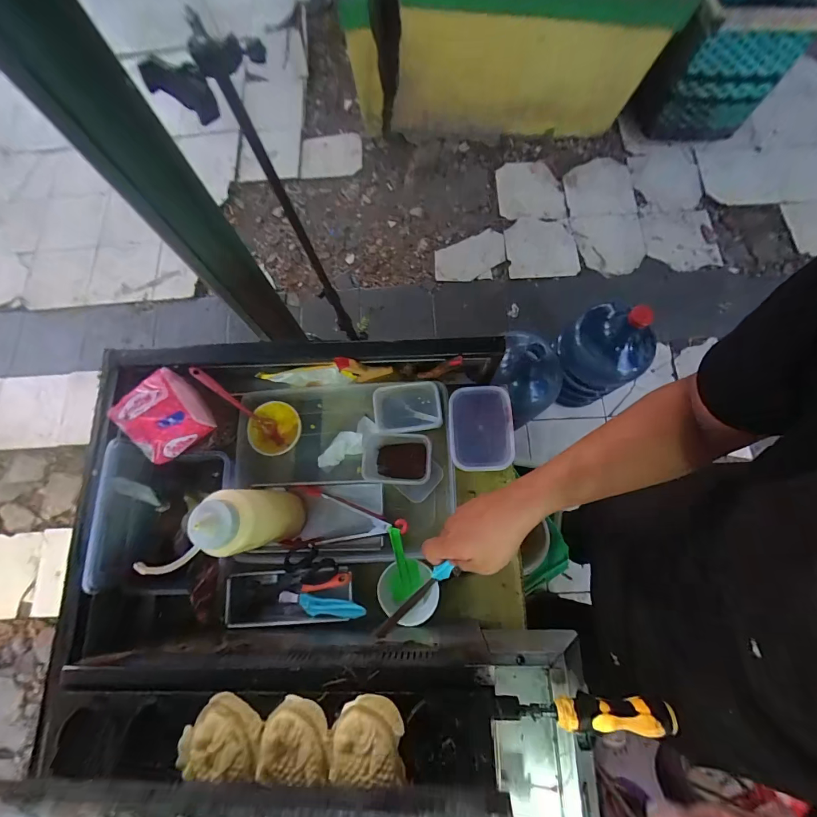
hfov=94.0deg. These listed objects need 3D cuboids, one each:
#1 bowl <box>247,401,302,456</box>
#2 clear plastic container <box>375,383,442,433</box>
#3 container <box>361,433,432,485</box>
[{"bbox_3d":[-0.233,0.039,0.676,0.083,0.059,0.089,0,74,2],"label":"bowl"},{"bbox_3d":[-0.003,0.002,0.629,0.105,0.040,0.077,-9,74,-1],"label":"clear plastic container"},{"bbox_3d":[-0.014,0.086,0.628,0.097,0.088,0.077,2,75,2],"label":"container"}]

